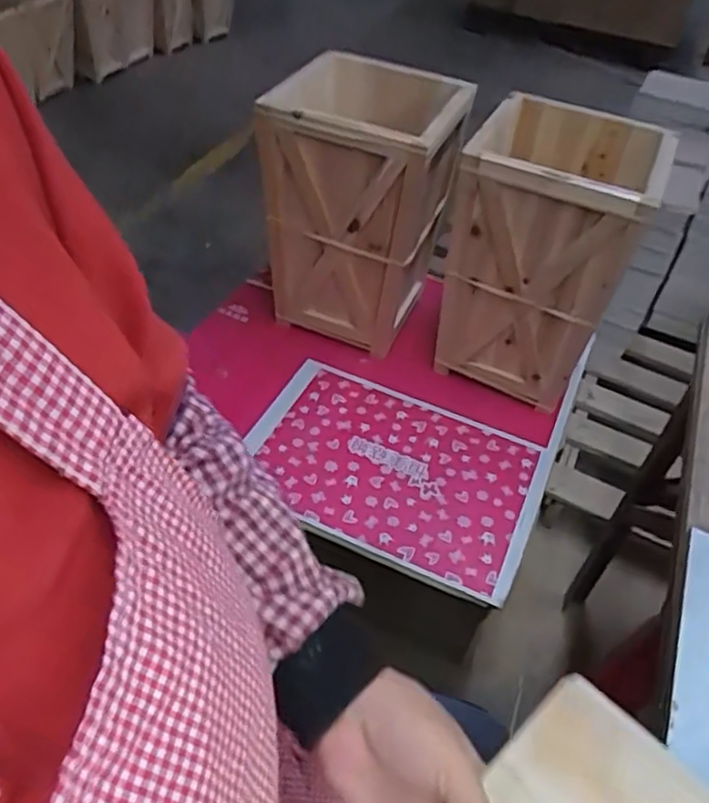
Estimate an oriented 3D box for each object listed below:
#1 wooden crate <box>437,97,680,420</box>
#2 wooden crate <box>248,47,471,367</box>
[{"bbox_3d":[0.282,-0.213,1.023,0.252,0.392,0.266,22,46,15],"label":"wooden crate"},{"bbox_3d":[0.008,-0.299,1.070,0.260,0.384,0.253,19,45,12],"label":"wooden crate"}]

